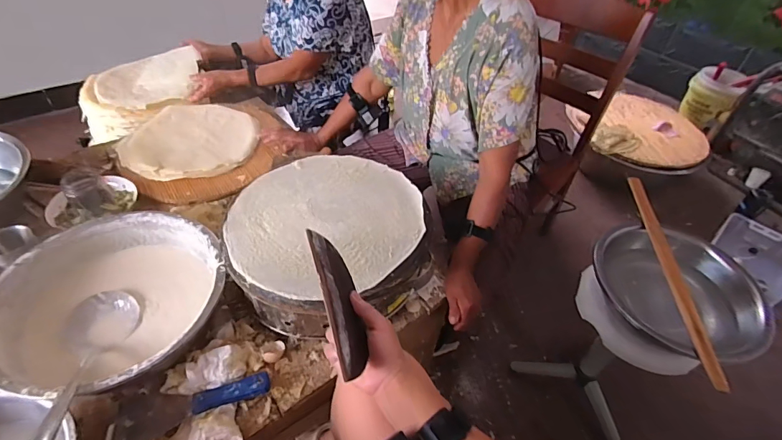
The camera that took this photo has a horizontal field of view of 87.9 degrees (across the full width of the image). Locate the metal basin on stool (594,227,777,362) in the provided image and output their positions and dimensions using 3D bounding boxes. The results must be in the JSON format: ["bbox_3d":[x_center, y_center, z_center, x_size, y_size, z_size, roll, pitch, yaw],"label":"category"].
[{"bbox_3d":[0.564,0.147,0.826,0.275,0.104,0.280,3,45,-3],"label":"metal basin on stool"}]

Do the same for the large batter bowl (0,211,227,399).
[{"bbox_3d":[-0.474,0.141,0.708,0.341,0.089,0.347,3,45,-3],"label":"large batter bowl"}]

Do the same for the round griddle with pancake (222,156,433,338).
[{"bbox_3d":[-0.121,0.031,0.796,0.358,0.121,0.353,3,45,-3],"label":"round griddle with pancake"}]

